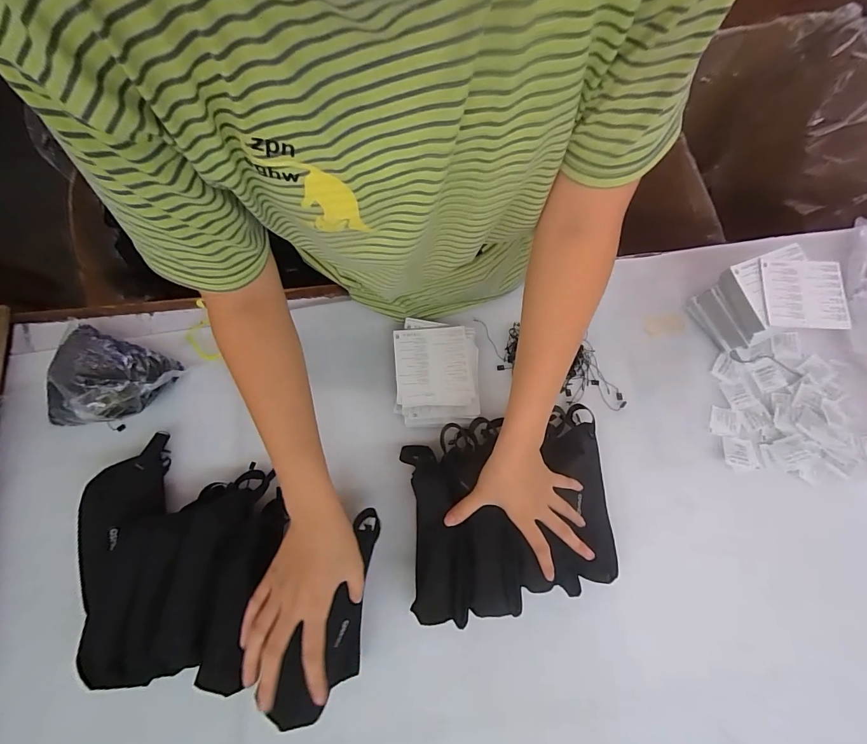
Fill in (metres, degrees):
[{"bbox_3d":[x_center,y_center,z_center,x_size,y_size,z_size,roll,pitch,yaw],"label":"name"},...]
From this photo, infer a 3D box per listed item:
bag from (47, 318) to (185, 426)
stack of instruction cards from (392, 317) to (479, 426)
[{"bbox_3d":[-0.447,0.016,0.540,0.157,0.089,0.134,19,78,6],"label":"bag"},{"bbox_3d":[0.005,-0.001,0.572,0.115,0.042,0.148,0,77,2],"label":"stack of instruction cards"}]

